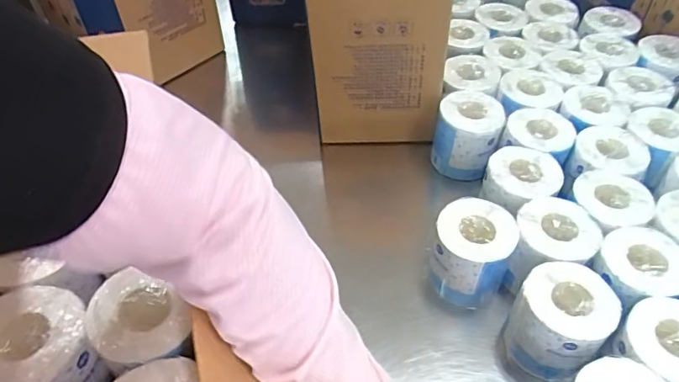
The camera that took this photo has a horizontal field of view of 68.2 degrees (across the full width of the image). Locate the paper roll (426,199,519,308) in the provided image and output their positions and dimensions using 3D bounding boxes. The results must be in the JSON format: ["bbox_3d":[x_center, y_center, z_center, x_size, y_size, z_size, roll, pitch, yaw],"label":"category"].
[{"bbox_3d":[0.172,0.086,0.658,0.092,0.116,0.094,-1,48,2],"label":"paper roll"}]

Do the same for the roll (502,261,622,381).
[{"bbox_3d":[0.253,0.148,0.581,0.093,0.109,0.098,-1,48,2],"label":"roll"}]

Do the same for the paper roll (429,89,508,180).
[{"bbox_3d":[0.201,-0.086,0.807,0.102,0.102,0.101,12,50,13],"label":"paper roll"}]

